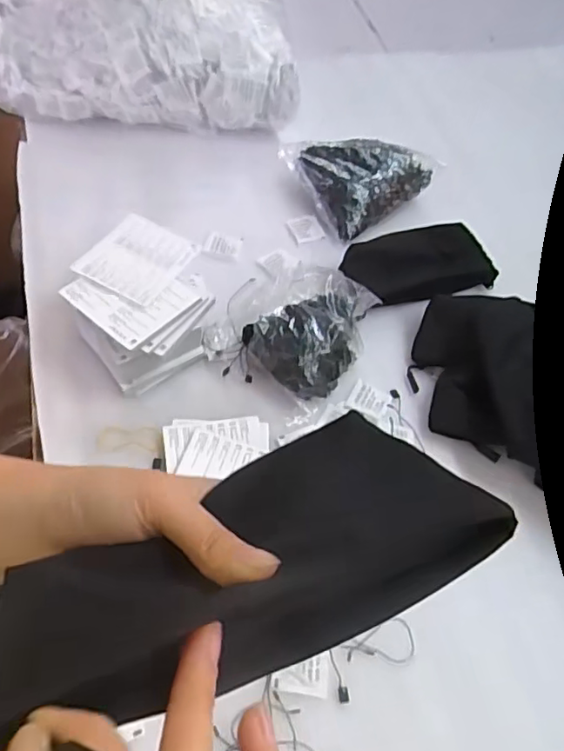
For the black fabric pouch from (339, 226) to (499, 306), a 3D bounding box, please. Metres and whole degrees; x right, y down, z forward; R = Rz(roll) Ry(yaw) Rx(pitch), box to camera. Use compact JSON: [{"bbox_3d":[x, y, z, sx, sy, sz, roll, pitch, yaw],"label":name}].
[{"bbox_3d":[0.153,-0.132,0.682,0.190,0.043,0.090,-12,58,-15],"label":"black fabric pouch"}]

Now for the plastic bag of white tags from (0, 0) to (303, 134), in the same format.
[{"bbox_3d":[-0.200,-0.476,0.828,0.425,0.131,0.283,2,55,-6],"label":"plastic bag of white tags"}]

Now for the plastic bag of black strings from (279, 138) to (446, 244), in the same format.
[{"bbox_3d":[0.106,-0.264,0.732,0.165,0.036,0.140,-32,90,-10],"label":"plastic bag of black strings"}]

